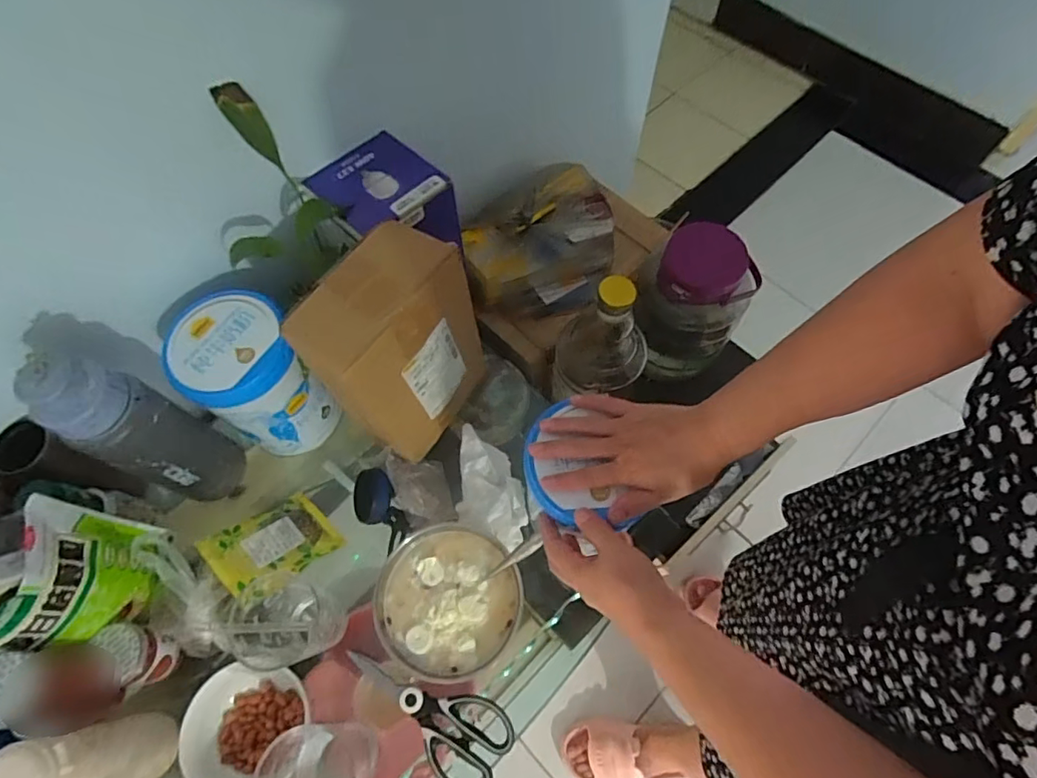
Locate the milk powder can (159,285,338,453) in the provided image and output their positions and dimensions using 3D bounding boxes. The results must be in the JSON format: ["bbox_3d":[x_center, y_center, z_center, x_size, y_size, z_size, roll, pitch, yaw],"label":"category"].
[{"bbox_3d":[-0.304,-0.012,0.643,0.114,0.178,0.119,-1,64,1],"label":"milk powder can"}]

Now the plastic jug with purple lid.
[{"bbox_3d":[0.283,-0.133,0.889,0.143,0.238,0.141,-37,70,-14],"label":"plastic jug with purple lid"}]

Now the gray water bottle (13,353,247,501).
[{"bbox_3d":[-0.395,0.050,0.577,0.075,0.274,0.097,28,69,13],"label":"gray water bottle"}]

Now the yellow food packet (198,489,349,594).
[{"bbox_3d":[-0.282,0.177,0.630,0.088,0.010,0.131,42,35,17],"label":"yellow food packet"}]

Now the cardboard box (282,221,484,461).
[{"bbox_3d":[-0.130,-0.042,0.599,0.100,0.236,0.162,29,68,15],"label":"cardboard box"}]

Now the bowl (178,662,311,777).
[{"bbox_3d":[-0.277,0.345,0.558,0.108,0.047,0.116,28,69,13],"label":"bowl"}]

